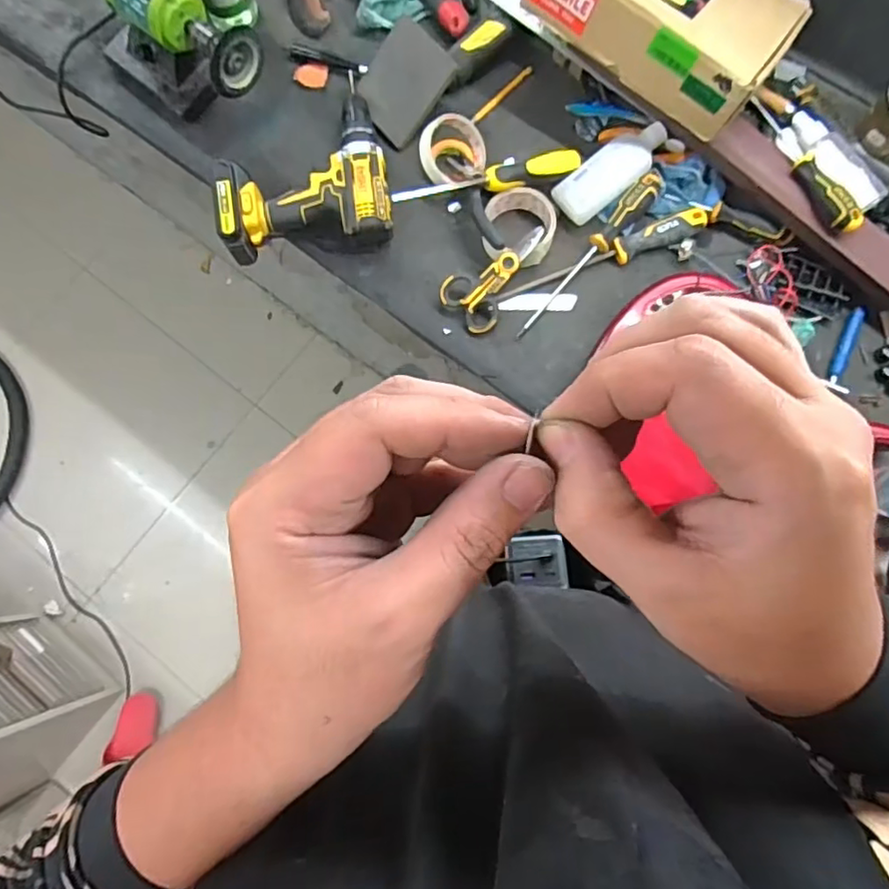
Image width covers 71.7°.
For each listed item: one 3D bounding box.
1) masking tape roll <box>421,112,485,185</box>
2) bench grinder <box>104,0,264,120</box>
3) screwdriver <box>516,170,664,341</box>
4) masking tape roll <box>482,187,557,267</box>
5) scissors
[{"bbox_3d":[0.012,-0.365,0.770,0.082,0.056,0.080,0,82,4],"label":"masking tape roll"},{"bbox_3d":[-0.345,-0.502,0.783,0.231,0.129,0.109,36,86,7],"label":"bench grinder"},{"bbox_3d":[0.177,-0.235,0.748,0.028,0.030,0.252,43,87,8],"label":"screwdriver"},{"bbox_3d":[0.092,-0.264,0.753,0.089,0.038,0.097,4,83,4],"label":"masking tape roll"},{"bbox_3d":[0.064,-0.204,0.739,0.139,0.014,0.076,-45,82,13],"label":"scissors"}]

